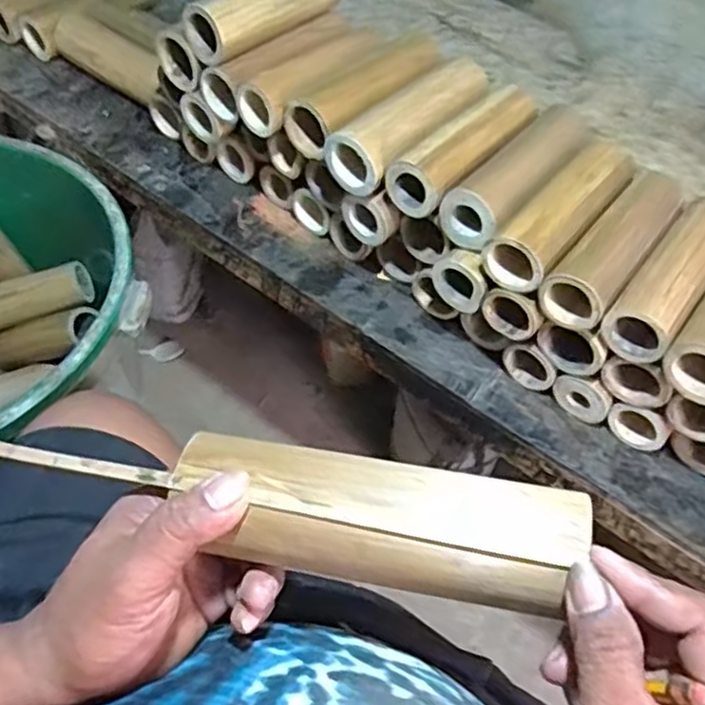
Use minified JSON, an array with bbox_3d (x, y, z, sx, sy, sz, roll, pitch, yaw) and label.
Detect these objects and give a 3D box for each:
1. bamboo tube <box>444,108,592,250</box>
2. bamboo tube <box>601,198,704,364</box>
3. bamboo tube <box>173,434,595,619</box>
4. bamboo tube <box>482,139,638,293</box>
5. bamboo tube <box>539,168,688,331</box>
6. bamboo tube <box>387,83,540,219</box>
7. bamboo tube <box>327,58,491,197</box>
[{"bbox_3d":[0.152,-0.158,0.636,0.059,0.050,0.185,35,57,20],"label":"bamboo tube"},{"bbox_3d":[0.266,-0.064,0.585,0.054,0.049,0.177,34,56,19],"label":"bamboo tube"},{"bbox_3d":[0.008,0.071,0.298,0.170,0.040,0.043,9,52,10],"label":"bamboo tube"},{"bbox_3d":[0.182,-0.121,0.609,0.056,0.049,0.176,36,57,20],"label":"bamboo tube"},{"bbox_3d":[0.222,-0.091,0.596,0.052,0.046,0.177,34,56,19],"label":"bamboo tube"},{"bbox_3d":[0.108,-0.182,0.640,0.053,0.047,0.176,40,59,23],"label":"bamboo tube"},{"bbox_3d":[0.056,-0.215,0.660,0.062,0.052,0.183,35,57,20],"label":"bamboo tube"}]

